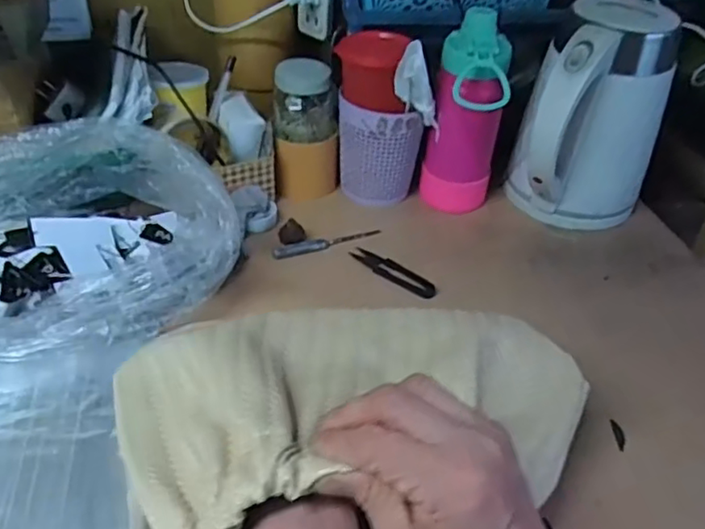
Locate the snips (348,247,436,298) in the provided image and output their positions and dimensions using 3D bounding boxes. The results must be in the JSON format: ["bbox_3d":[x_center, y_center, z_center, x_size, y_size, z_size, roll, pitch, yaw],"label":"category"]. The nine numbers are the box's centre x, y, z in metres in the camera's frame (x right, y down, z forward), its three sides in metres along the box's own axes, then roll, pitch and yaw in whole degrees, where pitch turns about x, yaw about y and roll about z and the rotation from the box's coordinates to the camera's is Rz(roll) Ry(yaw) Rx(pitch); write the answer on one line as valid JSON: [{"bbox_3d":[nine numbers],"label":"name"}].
[{"bbox_3d":[0.039,0.006,0.619,0.097,0.004,0.025,29,45,26],"label":"snips"}]

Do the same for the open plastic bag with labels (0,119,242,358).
[{"bbox_3d":[-0.254,-0.021,0.524,0.279,0.120,0.187,-18,45,-26],"label":"open plastic bag with labels"}]

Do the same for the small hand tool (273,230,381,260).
[{"bbox_3d":[-0.024,-0.024,0.648,0.117,0.011,0.015,-16,44,-24],"label":"small hand tool"}]

